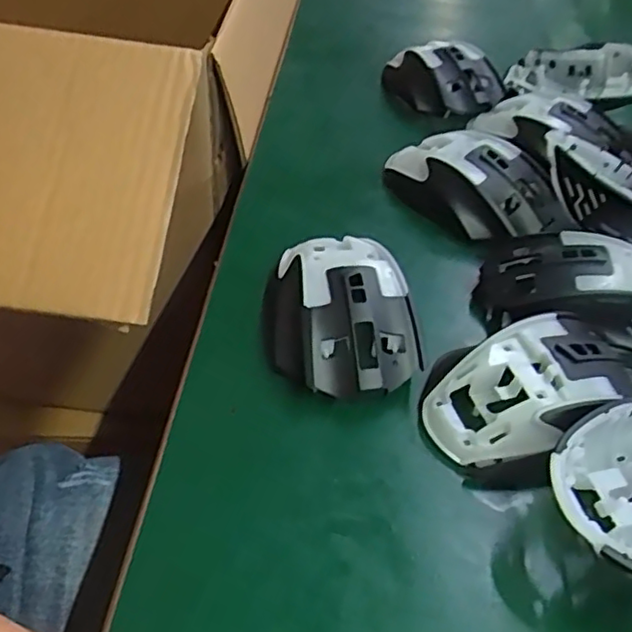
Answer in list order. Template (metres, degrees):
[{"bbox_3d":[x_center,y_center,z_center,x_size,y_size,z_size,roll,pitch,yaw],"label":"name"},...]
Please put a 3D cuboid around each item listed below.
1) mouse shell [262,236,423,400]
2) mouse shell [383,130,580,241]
[{"bbox_3d":[0.012,-0.002,0.330,0.072,0.036,0.098,-7,47,-13],"label":"mouse shell"},{"bbox_3d":[0.099,-0.085,0.420,0.117,0.041,0.065,29,50,21],"label":"mouse shell"}]

